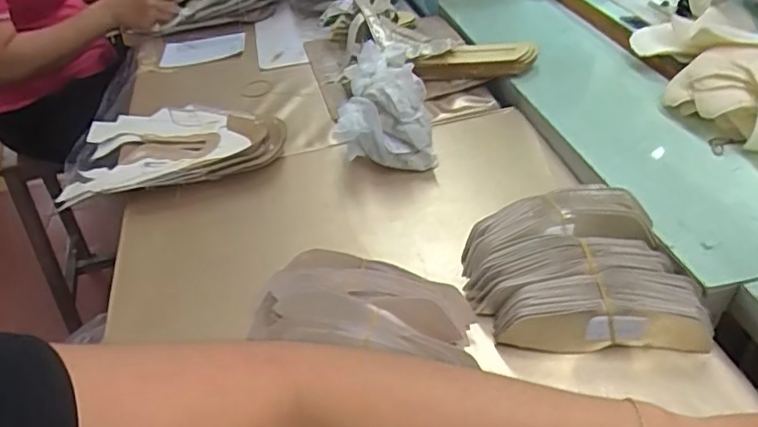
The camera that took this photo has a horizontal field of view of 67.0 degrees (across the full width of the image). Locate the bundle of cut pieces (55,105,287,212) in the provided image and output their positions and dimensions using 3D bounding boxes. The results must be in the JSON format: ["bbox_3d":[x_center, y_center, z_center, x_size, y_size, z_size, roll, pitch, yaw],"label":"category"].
[{"bbox_3d":[-0.274,-0.090,0.770,0.308,0.036,0.201,-2,41,6],"label":"bundle of cut pieces"}]

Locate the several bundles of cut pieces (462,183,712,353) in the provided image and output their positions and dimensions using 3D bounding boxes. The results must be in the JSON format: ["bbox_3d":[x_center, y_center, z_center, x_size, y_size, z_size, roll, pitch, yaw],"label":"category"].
[{"bbox_3d":[0.179,0.047,0.534,0.192,0.054,0.160,-4,41,4],"label":"several bundles of cut pieces"}]

